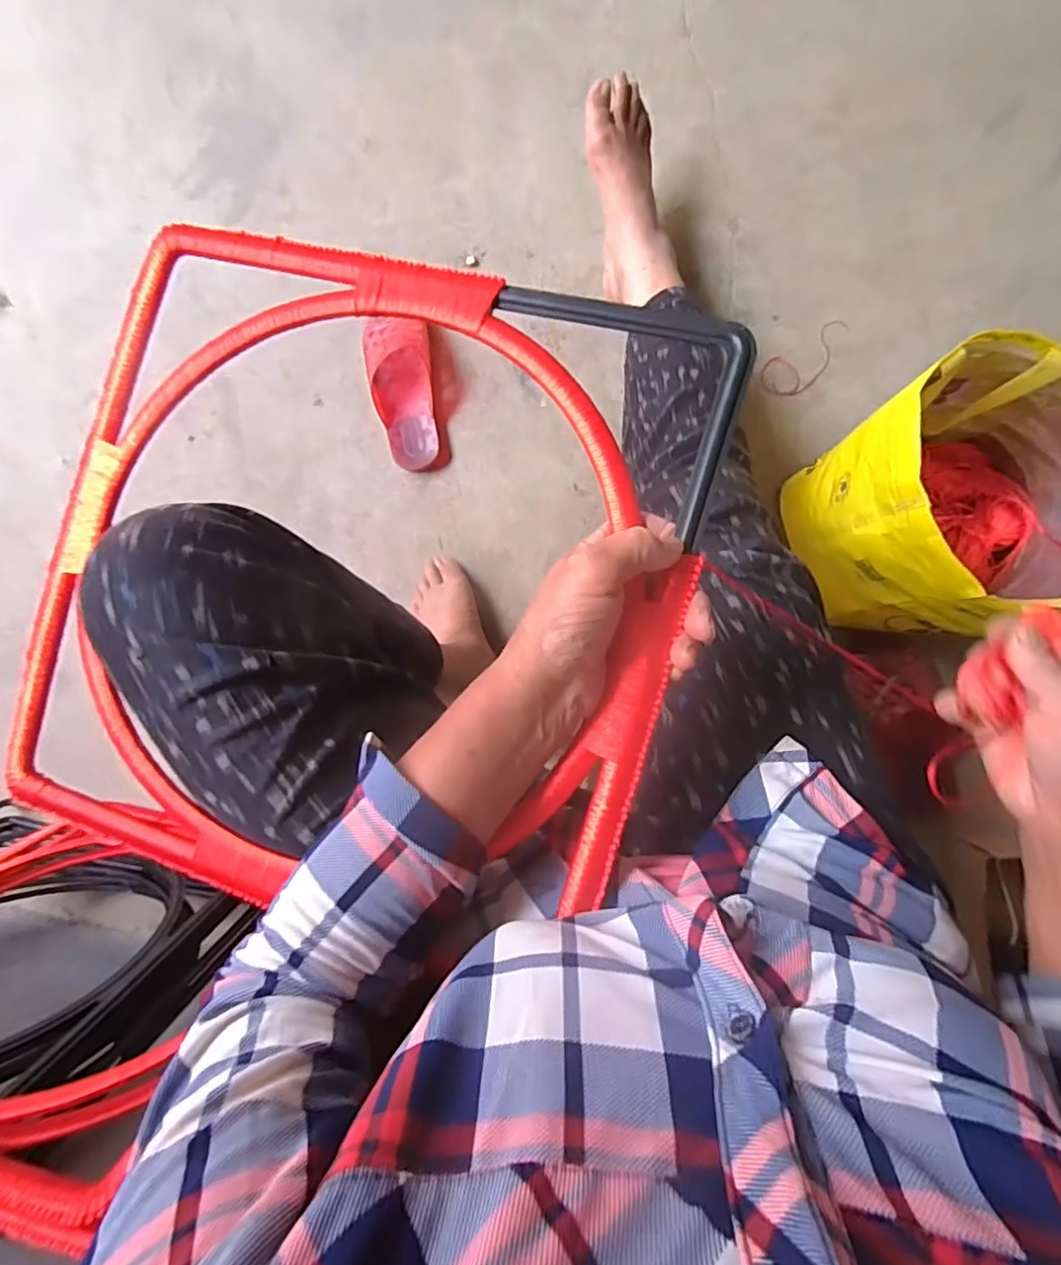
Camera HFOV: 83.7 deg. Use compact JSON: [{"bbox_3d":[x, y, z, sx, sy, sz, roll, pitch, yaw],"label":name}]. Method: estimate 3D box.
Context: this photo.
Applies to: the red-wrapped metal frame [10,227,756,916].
[{"bbox_3d":[-0.122,-0.029,0.381,0.429,0.025,0.420,17,91,13],"label":"red-wrapped metal frame"}]

